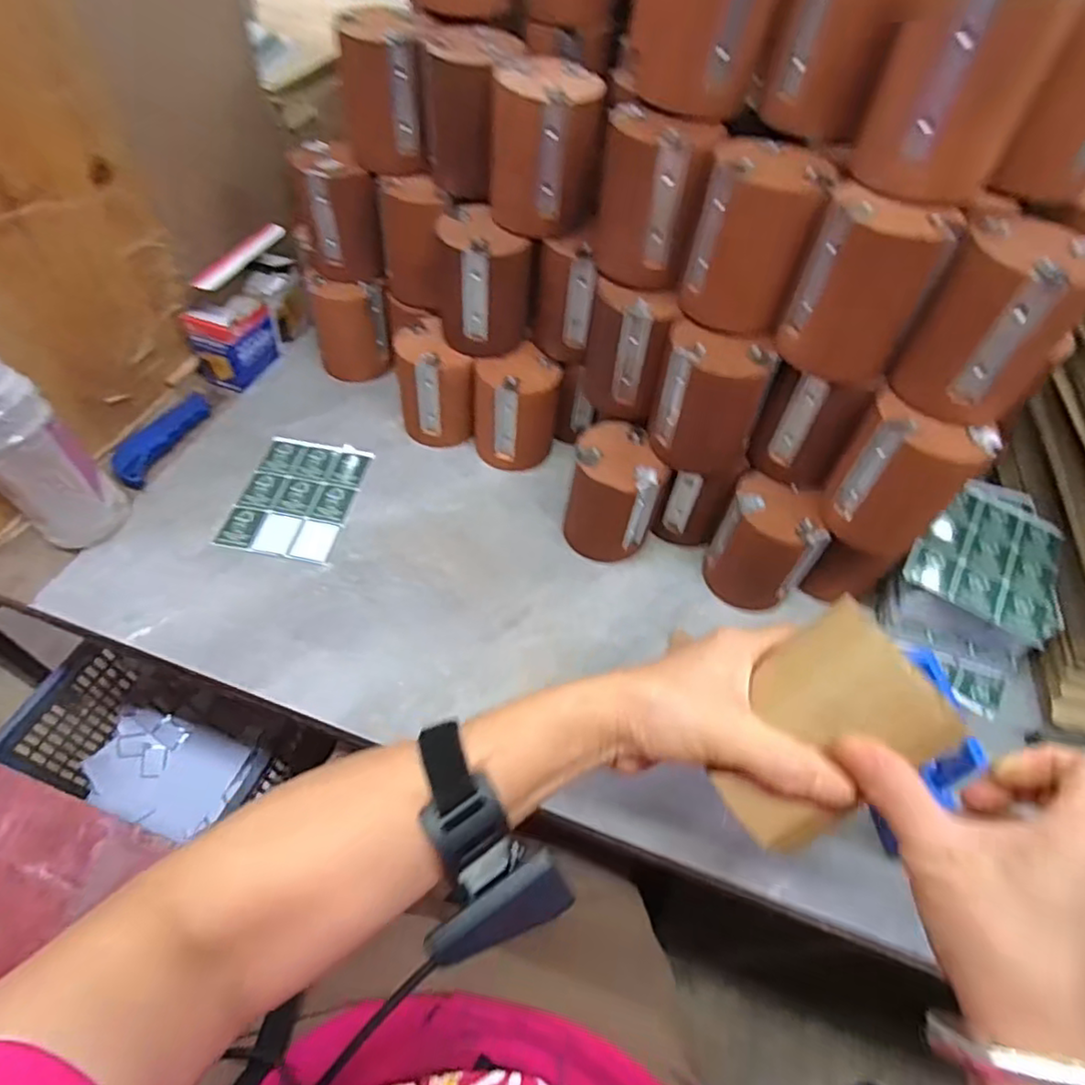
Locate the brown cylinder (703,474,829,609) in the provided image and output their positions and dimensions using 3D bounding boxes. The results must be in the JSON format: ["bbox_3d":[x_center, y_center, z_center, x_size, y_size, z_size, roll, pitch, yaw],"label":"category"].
[{"bbox_3d":[0.183,0.003,0.534,0.079,0.100,0.063,34,58,18],"label":"brown cylinder"}]

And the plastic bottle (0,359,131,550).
[{"bbox_3d":[-0.395,-0.077,0.480,0.063,0.188,0.067,36,59,19],"label":"plastic bottle"}]

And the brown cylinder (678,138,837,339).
[{"bbox_3d":[0.143,-0.212,0.443,0.073,0.100,0.072,14,54,5],"label":"brown cylinder"}]

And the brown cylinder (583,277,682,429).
[{"bbox_3d":[0.068,-0.155,0.519,0.062,0.104,0.059,7,54,-1],"label":"brown cylinder"}]

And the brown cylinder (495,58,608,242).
[{"bbox_3d":[0.001,-0.304,0.494,0.078,0.100,0.072,3,54,-3],"label":"brown cylinder"}]

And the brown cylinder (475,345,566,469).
[{"bbox_3d":[-0.025,-0.130,0.616,0.080,0.096,0.073,3,54,-4],"label":"brown cylinder"}]

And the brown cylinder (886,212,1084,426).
[{"bbox_3d":[0.282,-0.138,0.400,0.080,0.100,0.075,36,59,19],"label":"brown cylinder"}]

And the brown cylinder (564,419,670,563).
[{"bbox_3d":[0.062,-0.044,0.555,0.079,0.094,0.078,3,54,-4],"label":"brown cylinder"}]

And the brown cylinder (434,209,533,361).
[{"bbox_3d":[-0.052,-0.230,0.564,0.079,0.103,0.079,-1,55,-6],"label":"brown cylinder"}]

